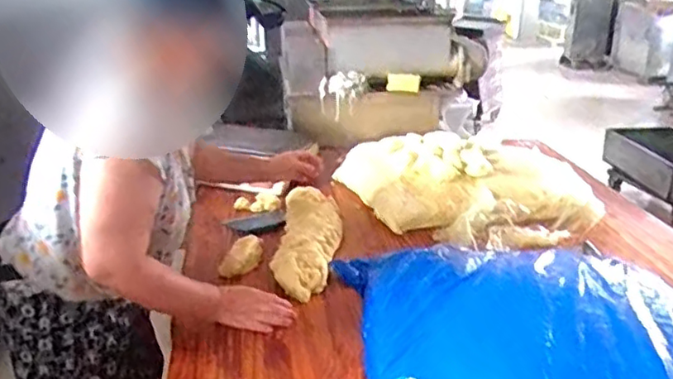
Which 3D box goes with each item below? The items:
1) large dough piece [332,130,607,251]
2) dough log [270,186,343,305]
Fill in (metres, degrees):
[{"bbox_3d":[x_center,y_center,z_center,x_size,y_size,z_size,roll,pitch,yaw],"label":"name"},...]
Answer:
[{"bbox_3d":[0.384,-0.023,1.727,0.684,0.124,0.536,-5,23,-10],"label":"large dough piece"},{"bbox_3d":[-0.063,0.096,1.466,0.146,0.092,0.487,0,22,1],"label":"dough log"}]

